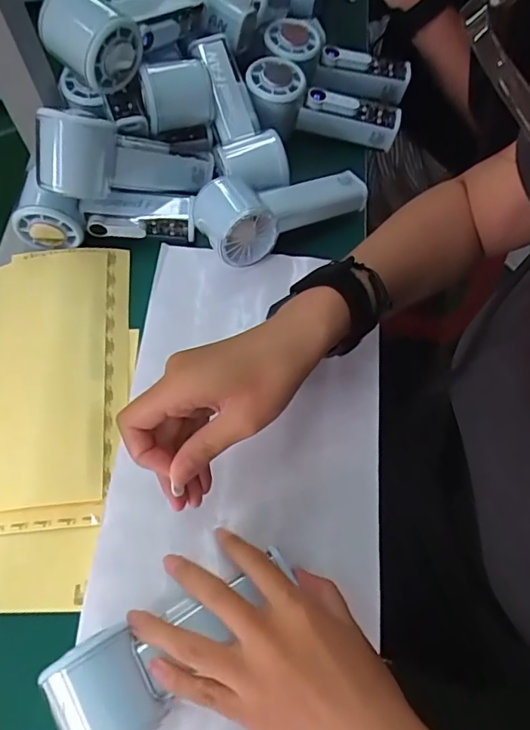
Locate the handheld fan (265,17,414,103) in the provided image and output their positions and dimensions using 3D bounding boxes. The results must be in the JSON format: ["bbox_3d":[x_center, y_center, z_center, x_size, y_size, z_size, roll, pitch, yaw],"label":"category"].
[{"bbox_3d":[0.075,-0.311,0.530,0.154,0.040,0.056,14,66,-14],"label":"handheld fan"}]

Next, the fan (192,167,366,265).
[{"bbox_3d":[0.018,-0.142,0.459,0.153,0.066,0.064,-27,69,-11],"label":"fan"}]

